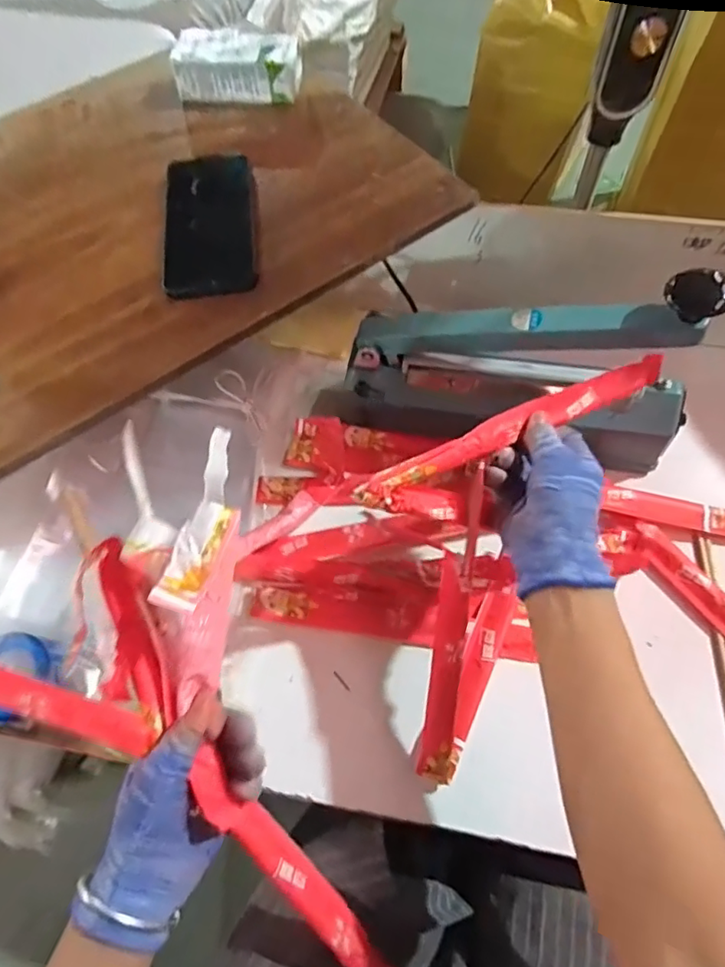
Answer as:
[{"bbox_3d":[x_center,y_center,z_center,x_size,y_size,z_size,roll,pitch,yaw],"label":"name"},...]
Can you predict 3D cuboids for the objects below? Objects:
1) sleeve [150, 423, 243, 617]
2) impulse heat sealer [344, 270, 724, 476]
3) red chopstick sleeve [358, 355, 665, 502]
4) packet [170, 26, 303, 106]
[{"bbox_3d":[-0.096,0.020,0.345,0.033,0.015,0.118,11,66,9],"label":"sleeve"},{"bbox_3d":[0.133,-0.094,0.475,0.294,0.171,0.068,6,65,6],"label":"impulse heat sealer"},{"bbox_3d":[0.111,-0.040,0.394,0.249,0.019,0.024,-23,65,-14],"label":"red chopstick sleeve"},{"bbox_3d":[-0.124,-0.425,0.561,0.125,0.039,0.059,6,65,6],"label":"packet"}]

